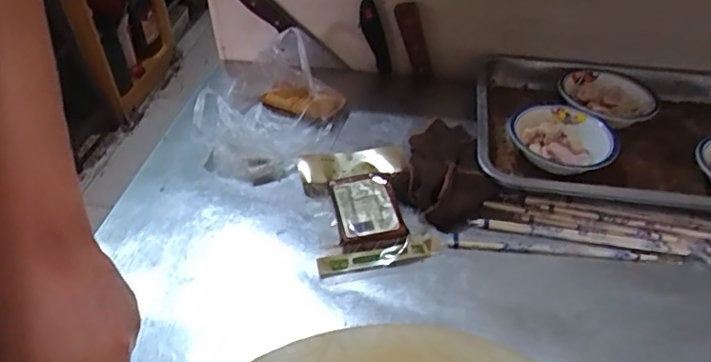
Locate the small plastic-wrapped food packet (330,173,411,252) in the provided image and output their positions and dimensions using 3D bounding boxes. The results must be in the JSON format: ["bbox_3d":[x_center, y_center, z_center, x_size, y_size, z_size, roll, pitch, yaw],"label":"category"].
[{"bbox_3d":[0.013,0.032,0.599,0.072,0.019,0.101,-7,44,-7],"label":"small plastic-wrapped food packet"}]

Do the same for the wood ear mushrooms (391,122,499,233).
[{"bbox_3d":[0.112,-0.022,0.637,0.111,0.037,0.181,13,45,13],"label":"wood ear mushrooms"}]

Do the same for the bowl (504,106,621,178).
[{"bbox_3d":[0.251,-0.048,0.653,0.124,0.044,0.124,0,44,0],"label":"bowl"}]

